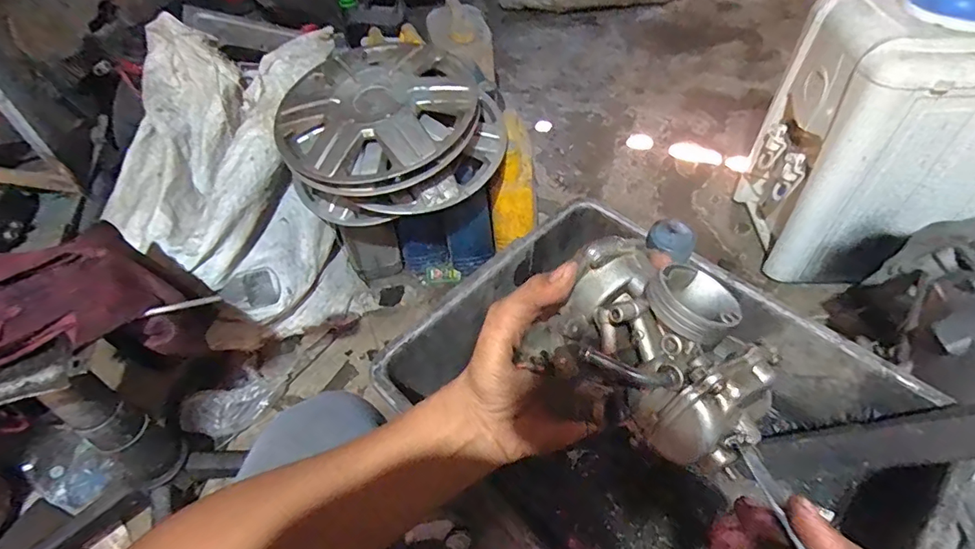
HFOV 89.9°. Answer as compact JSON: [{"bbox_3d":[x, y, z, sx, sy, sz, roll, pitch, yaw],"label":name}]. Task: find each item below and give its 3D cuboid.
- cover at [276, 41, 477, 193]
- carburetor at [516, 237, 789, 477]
[{"bbox_3d":[-0.193,-0.287,0.845,0.345,0.055,0.333,-23,62,-7],"label":"cover"},{"bbox_3d":[0.079,0.035,0.238,0.076,0.056,0.109,-38,57,-25],"label":"carburetor"}]

